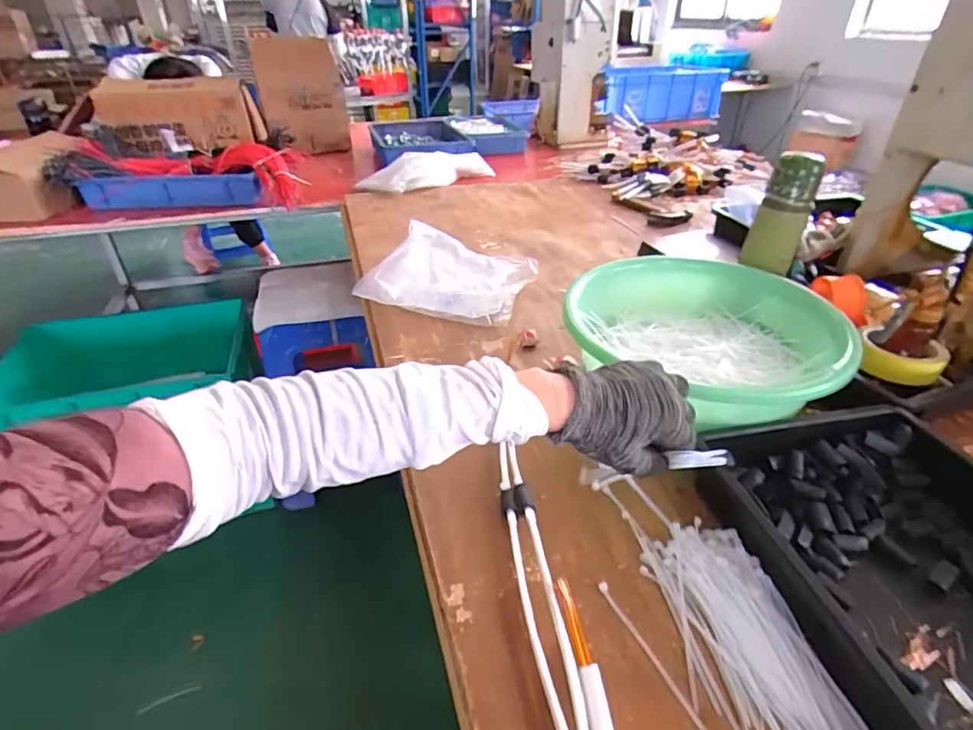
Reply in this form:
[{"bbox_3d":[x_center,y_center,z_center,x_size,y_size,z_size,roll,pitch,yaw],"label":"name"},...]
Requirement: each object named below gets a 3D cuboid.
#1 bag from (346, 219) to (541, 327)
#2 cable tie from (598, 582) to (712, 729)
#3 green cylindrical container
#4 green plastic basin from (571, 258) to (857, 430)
[{"bbox_3d":[-0.056,-0.157,0.847,0.256,0.085,0.193,7,35,10],"label":"bag"},{"bbox_3d":[0.131,0.226,0.385,0.011,0.004,0.143,-15,37,-21],"label":"cable tie"},{"bbox_3d":[0.407,-0.206,0.699,0.066,0.148,0.052,24,41,31],"label":"green cylindrical container"},{"bbox_3d":[0.264,-0.043,0.634,0.312,0.082,0.312,0,34,0],"label":"green plastic basin"}]

